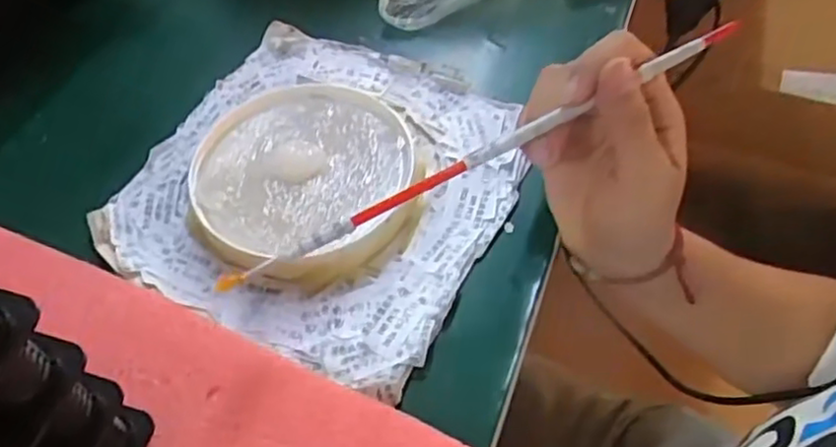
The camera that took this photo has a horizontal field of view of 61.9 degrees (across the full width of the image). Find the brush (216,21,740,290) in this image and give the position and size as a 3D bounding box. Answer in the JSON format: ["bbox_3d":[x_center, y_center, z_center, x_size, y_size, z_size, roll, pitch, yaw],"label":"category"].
[{"bbox_3d":[0.028,-0.030,0.300,0.249,0.008,0.006,-27,56,-2],"label":"brush"}]

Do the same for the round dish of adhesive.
[{"bbox_3d":[-0.059,-0.023,0.376,0.118,0.017,0.124,-2,54,3],"label":"round dish of adhesive"}]

